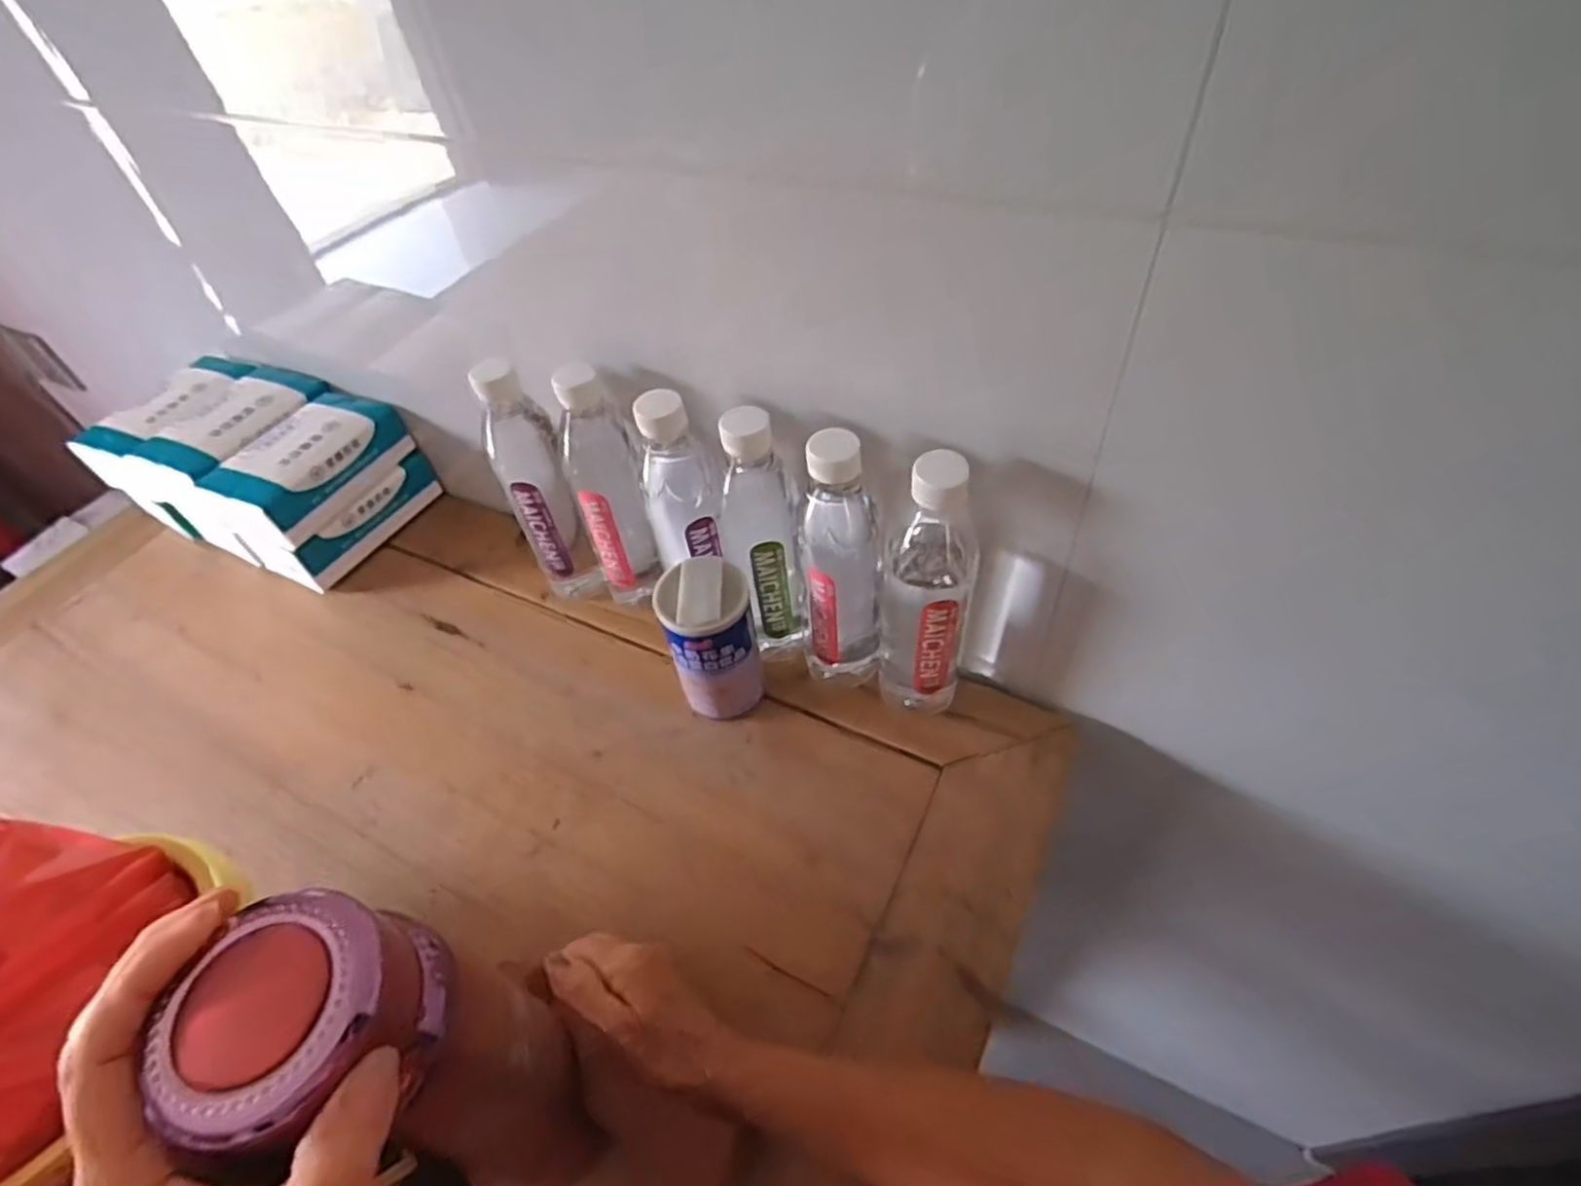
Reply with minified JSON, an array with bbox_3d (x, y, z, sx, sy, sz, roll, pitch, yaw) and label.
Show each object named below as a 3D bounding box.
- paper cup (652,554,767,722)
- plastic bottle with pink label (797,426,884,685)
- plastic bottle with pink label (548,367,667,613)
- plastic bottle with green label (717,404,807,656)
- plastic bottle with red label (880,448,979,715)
[{"bbox_3d":[-0.056,0.040,0.553,0.063,0.128,0.059,-3,49,4],"label":"paper cup"},{"bbox_3d":[0.036,-0.006,0.514,0.057,0.227,0.051,-2,49,5],"label":"plastic bottle with pink label"},{"bbox_3d":[-0.139,-0.070,0.588,0.055,0.220,0.052,-16,50,-7],"label":"plastic bottle with pink label"},{"bbox_3d":[-0.018,-0.025,0.532,0.054,0.214,0.050,-10,49,-2],"label":"plastic bottle with green label"},{"bbox_3d":[0.090,0.005,0.498,0.057,0.224,0.056,6,51,11],"label":"plastic bottle with red label"}]

